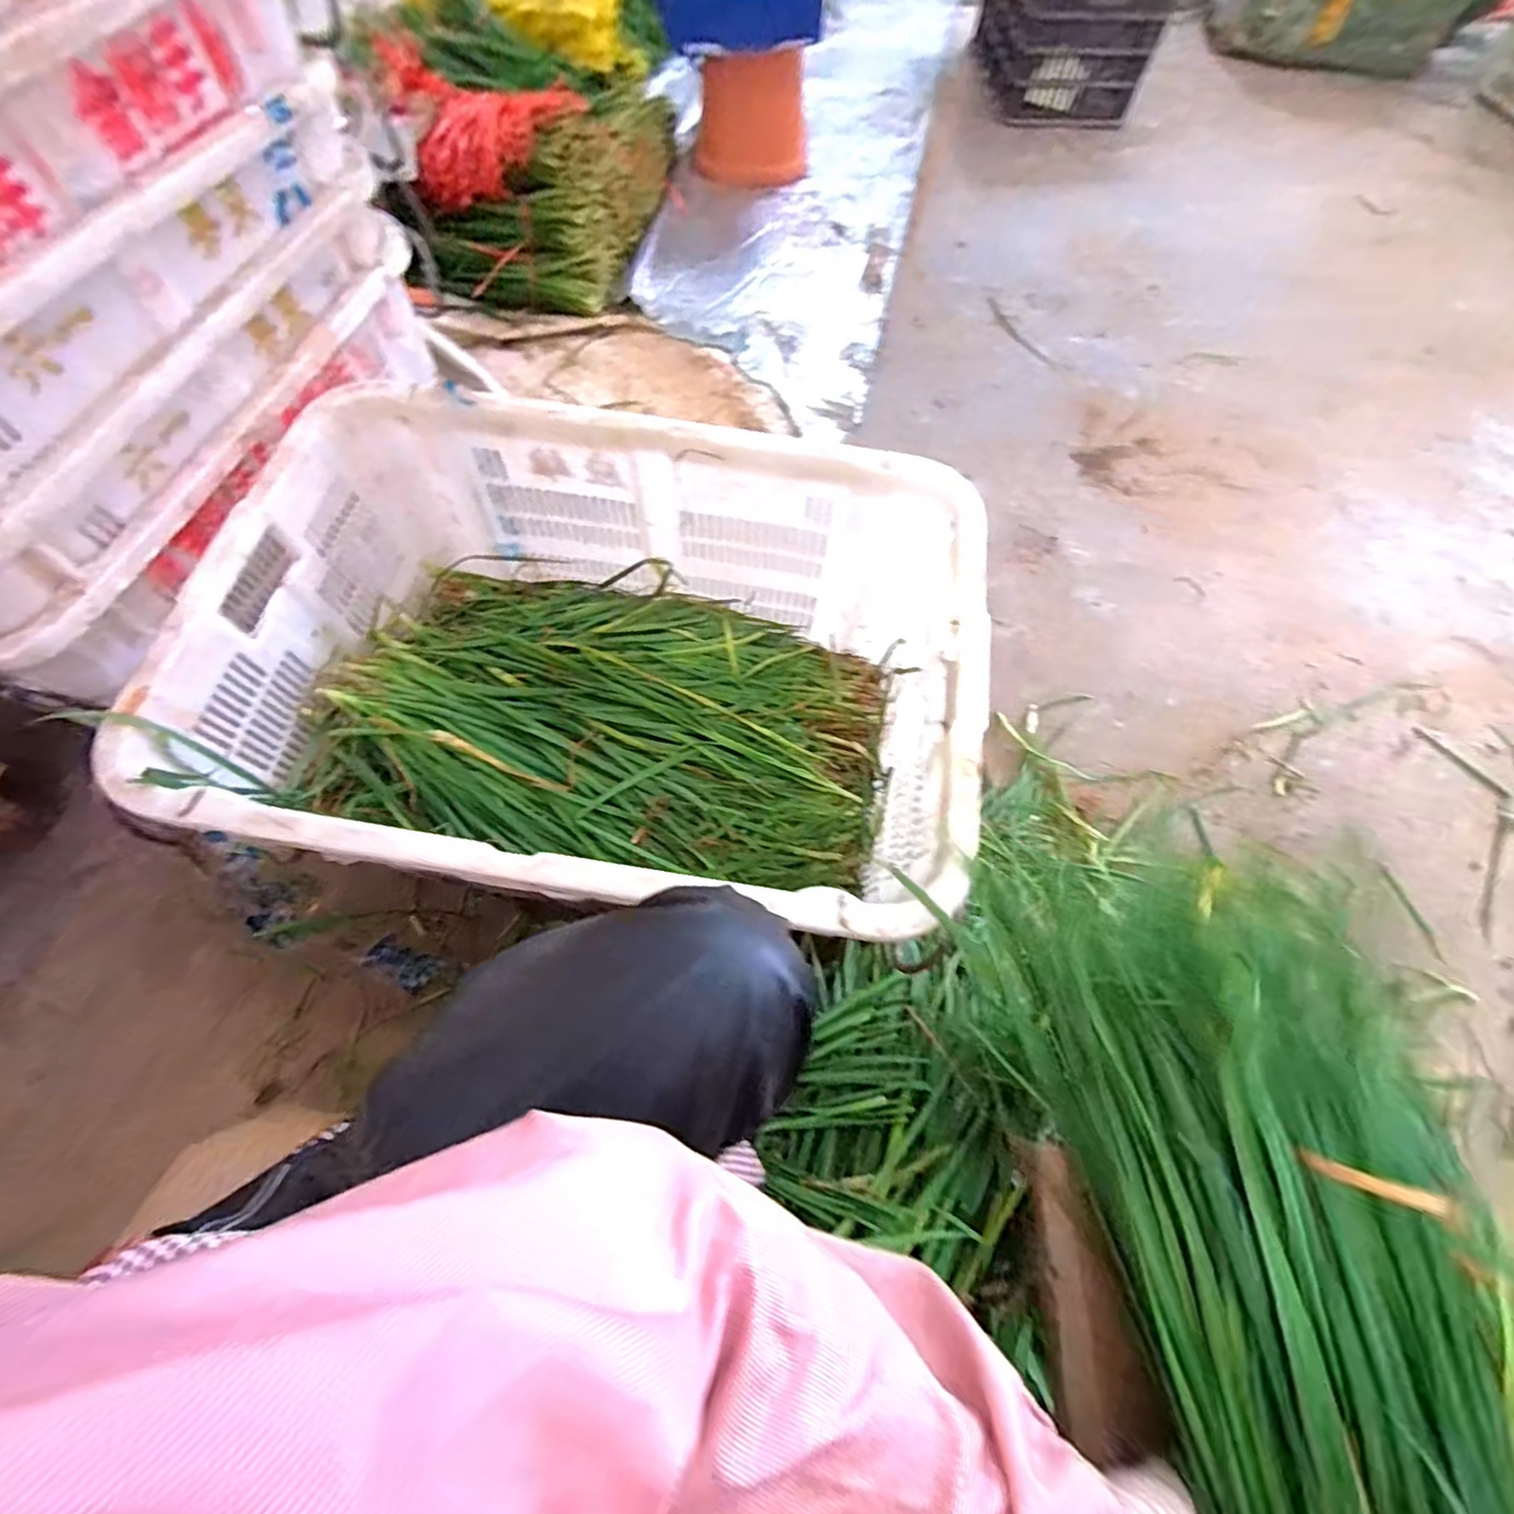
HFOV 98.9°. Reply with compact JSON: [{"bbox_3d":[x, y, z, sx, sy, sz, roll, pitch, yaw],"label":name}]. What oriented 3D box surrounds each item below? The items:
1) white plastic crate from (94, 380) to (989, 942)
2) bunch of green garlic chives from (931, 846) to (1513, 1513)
[{"bbox_3d":[-0.158,-0.080,0.687,0.696,0.268,0.472,9,66,2],"label":"white plastic crate"},{"bbox_3d":[0.296,0.293,0.342,0.239,0.099,0.498,-2,56,-2],"label":"bunch of green garlic chives"}]

